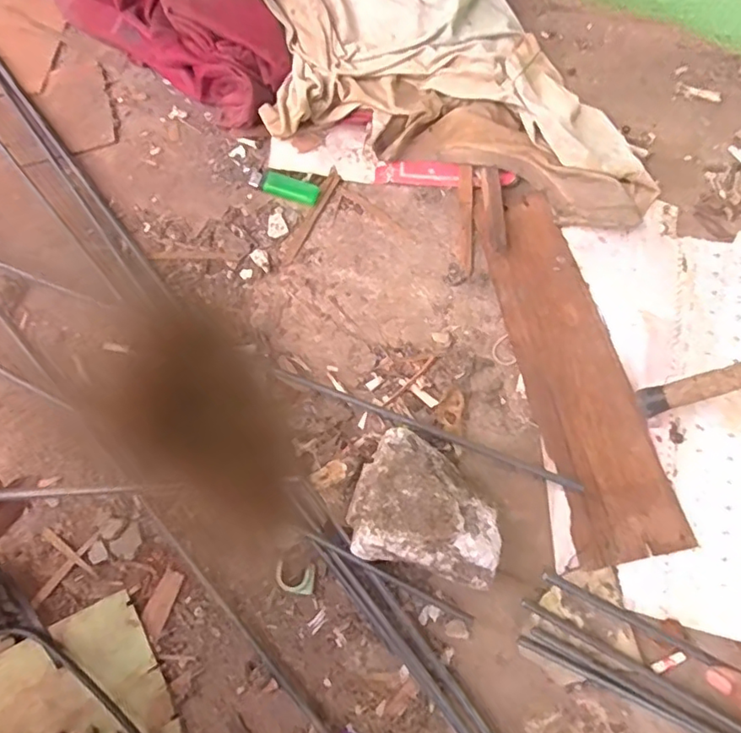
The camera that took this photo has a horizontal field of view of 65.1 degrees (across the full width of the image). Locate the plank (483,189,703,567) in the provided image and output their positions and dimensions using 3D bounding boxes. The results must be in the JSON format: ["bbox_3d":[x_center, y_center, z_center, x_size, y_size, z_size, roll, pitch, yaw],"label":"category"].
[{"bbox_3d":[0.204,-0.009,0.591,0.106,0.015,0.393,-12,70,-3],"label":"plank"}]

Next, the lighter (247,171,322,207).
[{"bbox_3d":[-0.097,-0.201,0.649,0.079,0.013,0.022,16,71,7],"label":"lighter"}]

